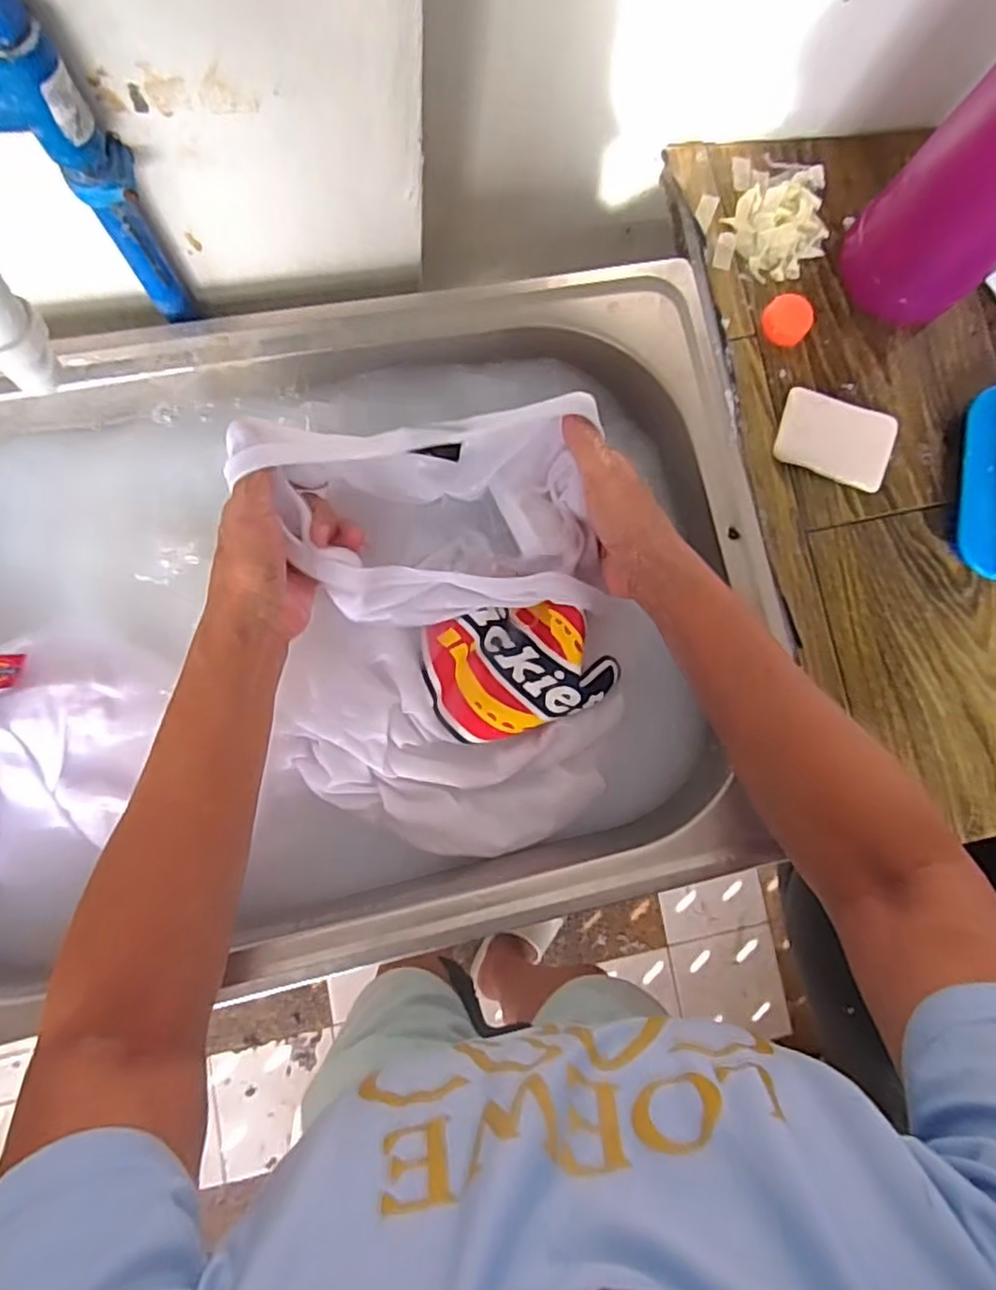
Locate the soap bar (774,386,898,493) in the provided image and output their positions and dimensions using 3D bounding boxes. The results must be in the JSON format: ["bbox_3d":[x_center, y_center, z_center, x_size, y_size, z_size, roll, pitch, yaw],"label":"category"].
[{"bbox_3d":[0.232,-0.142,0.470,0.077,0.012,0.053,18,83,-3],"label":"soap bar"}]

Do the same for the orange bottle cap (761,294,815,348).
[{"bbox_3d":[0.198,-0.222,0.467,0.032,0.013,0.031,40,82,-1],"label":"orange bottle cap"}]

